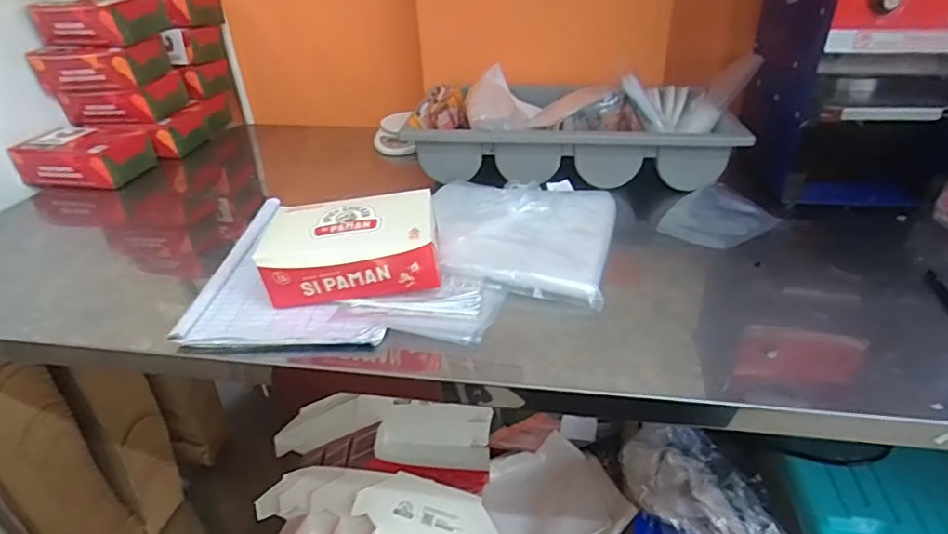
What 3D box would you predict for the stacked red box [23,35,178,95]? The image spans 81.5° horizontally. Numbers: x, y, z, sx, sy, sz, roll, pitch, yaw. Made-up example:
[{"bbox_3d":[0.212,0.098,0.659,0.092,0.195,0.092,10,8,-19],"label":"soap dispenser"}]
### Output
[{"bbox_3d":[-0.630,-0.344,0.935,0.175,0.067,0.107,3,32,7],"label":"stacked red box"}]

